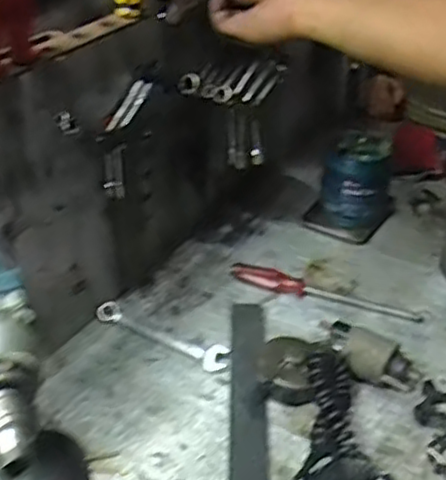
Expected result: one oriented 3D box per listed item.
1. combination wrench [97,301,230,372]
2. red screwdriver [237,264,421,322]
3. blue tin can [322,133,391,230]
[{"bbox_3d":[-0.069,0.107,0.783,0.170,0.015,0.033,17,41,26],"label":"combination wrench"},{"bbox_3d":[0.121,0.061,0.831,0.230,0.025,0.025,10,38,17],"label":"red screwdriver"},{"bbox_3d":[0.186,-0.083,0.960,0.091,0.096,0.108,6,37,12],"label":"blue tin can"}]

